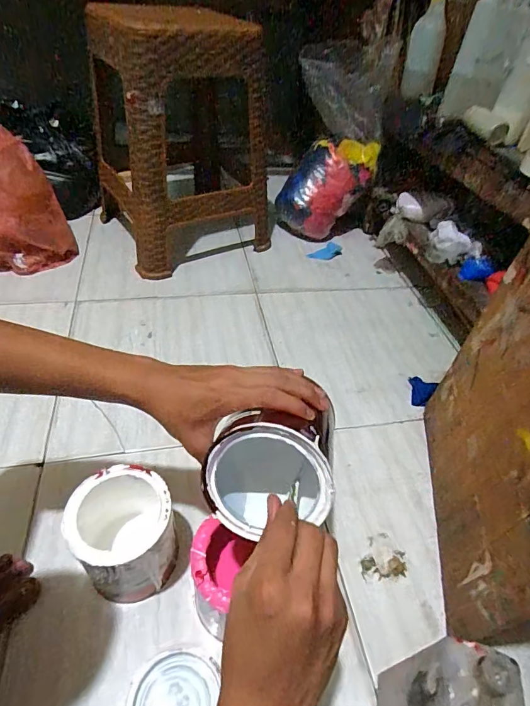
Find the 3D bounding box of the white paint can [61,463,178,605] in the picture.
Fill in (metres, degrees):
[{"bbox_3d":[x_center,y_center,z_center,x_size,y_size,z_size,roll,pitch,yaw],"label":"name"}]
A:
[{"bbox_3d":[-0.164,0.218,0.488,0.107,0.140,0.108,4,44,-4],"label":"white paint can"}]

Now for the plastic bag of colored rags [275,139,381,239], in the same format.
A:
[{"bbox_3d":[0.159,-0.440,1.130,0.238,0.234,0.141,16,45,9],"label":"plastic bag of colored rags"}]

